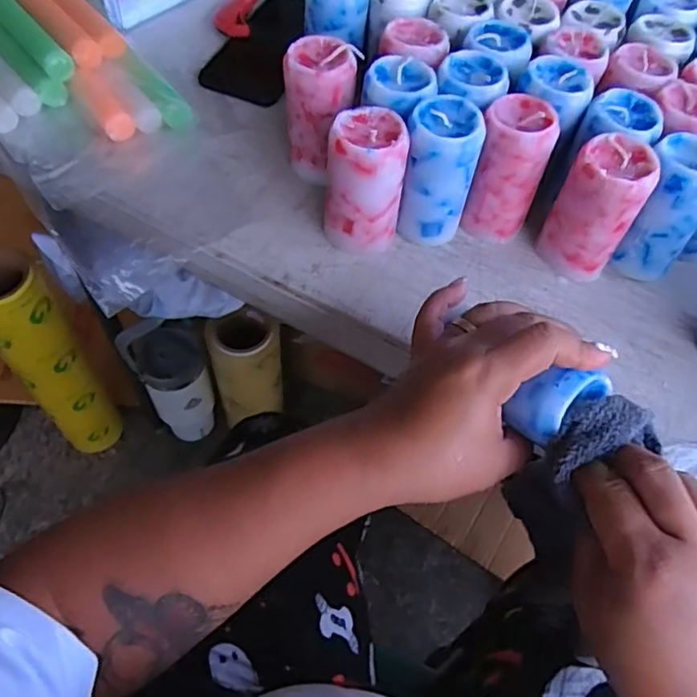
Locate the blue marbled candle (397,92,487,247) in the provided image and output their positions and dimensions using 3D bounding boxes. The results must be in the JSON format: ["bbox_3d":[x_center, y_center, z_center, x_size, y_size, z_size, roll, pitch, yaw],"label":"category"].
[{"bbox_3d":[0.063,-0.122,0.426,0.046,0.093,0.050,15,59,6],"label":"blue marbled candle"}]

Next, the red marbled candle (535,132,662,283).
[{"bbox_3d":[0.171,-0.094,0.418,0.050,0.093,0.046,36,64,17],"label":"red marbled candle"}]

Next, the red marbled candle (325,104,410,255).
[{"bbox_3d":[0.013,-0.113,0.419,0.049,0.094,0.048,12,59,4],"label":"red marbled candle"}]

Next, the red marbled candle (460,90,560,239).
[{"bbox_3d":[0.114,-0.129,0.433,0.047,0.090,0.053,12,59,4],"label":"red marbled candle"}]

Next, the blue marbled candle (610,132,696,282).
[{"bbox_3d":[0.220,-0.095,0.421,0.052,0.089,0.057,35,63,17],"label":"blue marbled candle"}]

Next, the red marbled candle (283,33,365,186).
[{"bbox_3d":[-0.020,-0.176,0.449,0.048,0.088,0.054,8,59,2],"label":"red marbled candle"}]

